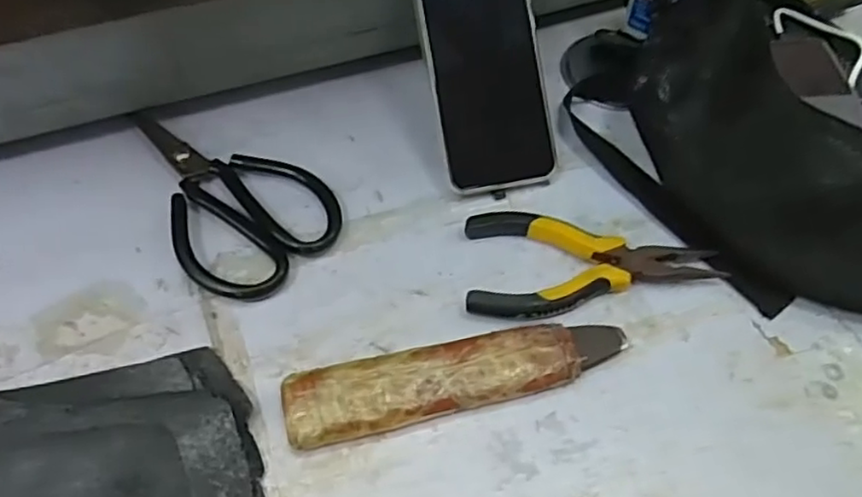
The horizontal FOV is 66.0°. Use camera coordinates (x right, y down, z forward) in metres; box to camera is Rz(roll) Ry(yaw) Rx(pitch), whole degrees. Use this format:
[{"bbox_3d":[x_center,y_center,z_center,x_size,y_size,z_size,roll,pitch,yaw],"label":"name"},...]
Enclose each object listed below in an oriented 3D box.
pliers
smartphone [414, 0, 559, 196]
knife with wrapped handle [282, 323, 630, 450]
[{"bbox_3d":[0.099,0.012,0.409,0.150,0.017,0.068,2,55,-3],"label":"pliers"},{"bbox_3d":[0.037,-0.124,0.441,0.078,0.013,0.166,-12,94,-13],"label":"smartphone"},{"bbox_3d":[0.016,0.070,0.363,0.186,0.019,0.038,-10,57,-12],"label":"knife with wrapped handle"}]

